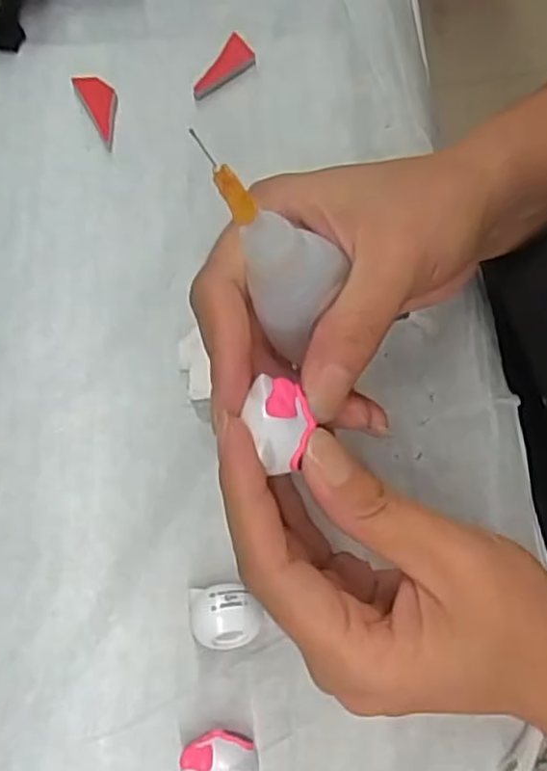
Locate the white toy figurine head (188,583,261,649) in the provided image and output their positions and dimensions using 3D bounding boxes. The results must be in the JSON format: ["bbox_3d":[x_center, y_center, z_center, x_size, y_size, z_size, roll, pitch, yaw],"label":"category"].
[{"bbox_3d":[-0.017,0.081,0.246,0.024,0.020,0.021,-5,73,-1],"label":"white toy figurine head"}]

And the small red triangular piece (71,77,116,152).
[{"bbox_3d":[-0.077,-0.127,0.318,0.015,0.004,0.038,-28,75,-7],"label":"small red triangular piece"}]

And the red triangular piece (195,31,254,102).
[{"bbox_3d":[-0.022,-0.144,0.320,0.015,0.005,0.034,33,77,10],"label":"red triangular piece"}]

